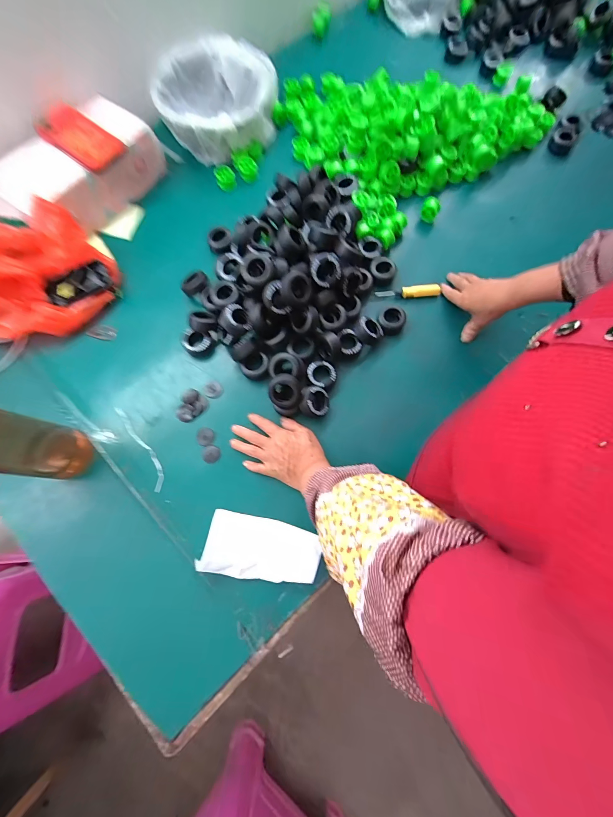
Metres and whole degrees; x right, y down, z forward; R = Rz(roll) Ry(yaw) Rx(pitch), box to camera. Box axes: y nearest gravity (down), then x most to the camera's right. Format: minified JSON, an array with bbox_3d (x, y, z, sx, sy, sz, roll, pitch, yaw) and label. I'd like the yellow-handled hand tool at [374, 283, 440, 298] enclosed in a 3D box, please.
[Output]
[{"bbox_3d":[0.184,-0.213,0.557,0.114,0.015,0.017,-3,75,0],"label":"yellow-handled hand tool"}]

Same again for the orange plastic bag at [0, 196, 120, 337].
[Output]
[{"bbox_3d":[-0.487,-0.226,0.500,0.285,0.113,0.199,-7,75,-1],"label":"orange plastic bag"}]

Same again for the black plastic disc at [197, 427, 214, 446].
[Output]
[{"bbox_3d":[-0.161,0.044,0.488,0.026,0.004,0.027,0,75,1],"label":"black plastic disc"}]

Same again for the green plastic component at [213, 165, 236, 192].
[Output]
[{"bbox_3d":[-0.166,-0.474,0.630,0.038,0.035,0.025,-23,76,-5],"label":"green plastic component"}]

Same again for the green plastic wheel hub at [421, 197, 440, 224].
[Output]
[{"bbox_3d":[0.242,-0.390,0.594,0.032,0.043,0.024,23,77,7],"label":"green plastic wheel hub"}]

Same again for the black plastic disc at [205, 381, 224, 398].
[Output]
[{"bbox_3d":[-0.155,-0.032,0.512,0.030,0.004,0.029,0,75,1],"label":"black plastic disc"}]

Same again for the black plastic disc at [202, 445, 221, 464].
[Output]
[{"bbox_3d":[-0.149,0.072,0.480,0.027,0.005,0.027,0,75,1],"label":"black plastic disc"}]

